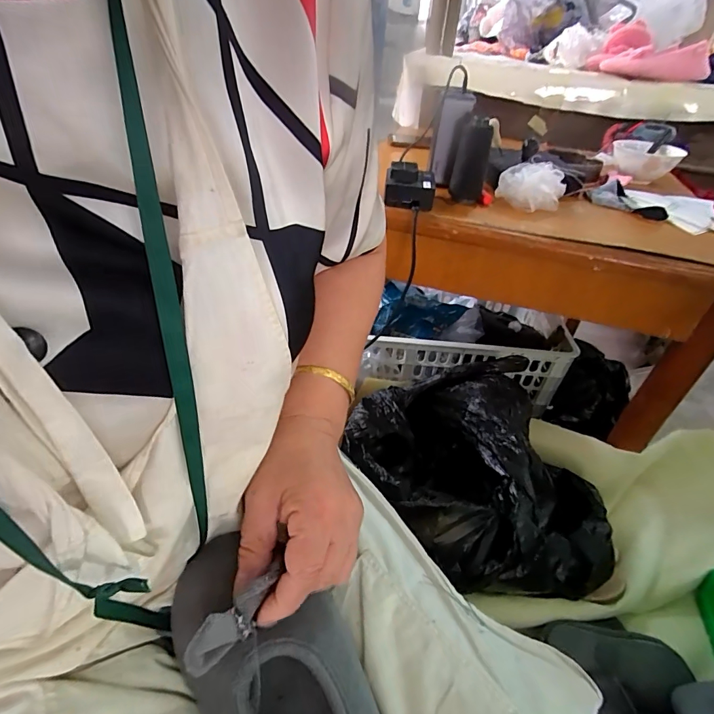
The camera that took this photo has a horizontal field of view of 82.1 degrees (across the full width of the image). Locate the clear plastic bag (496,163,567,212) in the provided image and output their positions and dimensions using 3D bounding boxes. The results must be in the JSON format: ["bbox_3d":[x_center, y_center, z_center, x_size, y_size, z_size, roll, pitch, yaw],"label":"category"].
[{"bbox_3d":[0.267,-0.264,0.629,0.096,0.048,0.075,19,42,16],"label":"clear plastic bag"}]

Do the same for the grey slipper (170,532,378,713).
[{"bbox_3d":[-0.027,0.210,0.242,0.085,0.069,0.229,-31,67,-35],"label":"grey slipper"}]

